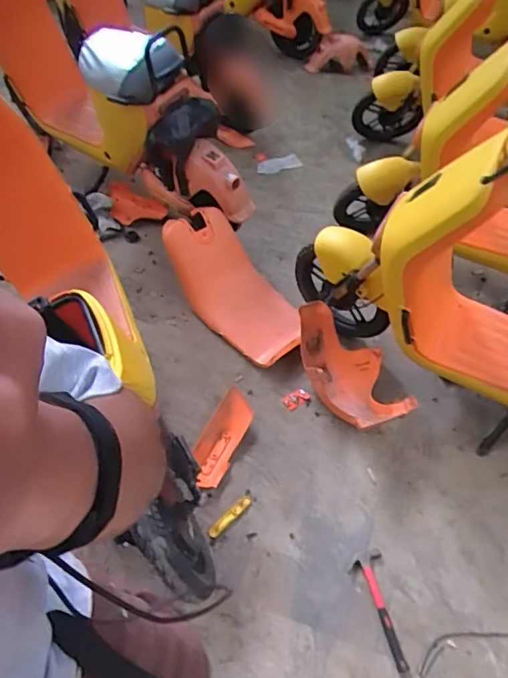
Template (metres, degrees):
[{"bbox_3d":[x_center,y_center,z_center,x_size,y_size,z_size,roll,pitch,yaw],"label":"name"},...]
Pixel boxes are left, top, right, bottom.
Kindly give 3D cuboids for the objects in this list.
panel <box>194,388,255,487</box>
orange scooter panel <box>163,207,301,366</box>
[{"bbox_3d":[-0.095,0.285,1.520,0.110,0.042,0.295,21,52,12],"label":"panel"},{"bbox_3d":[-0.090,-0.172,1.751,0.264,0.095,0.586,-40,79,11],"label":"orange scooter panel"}]

